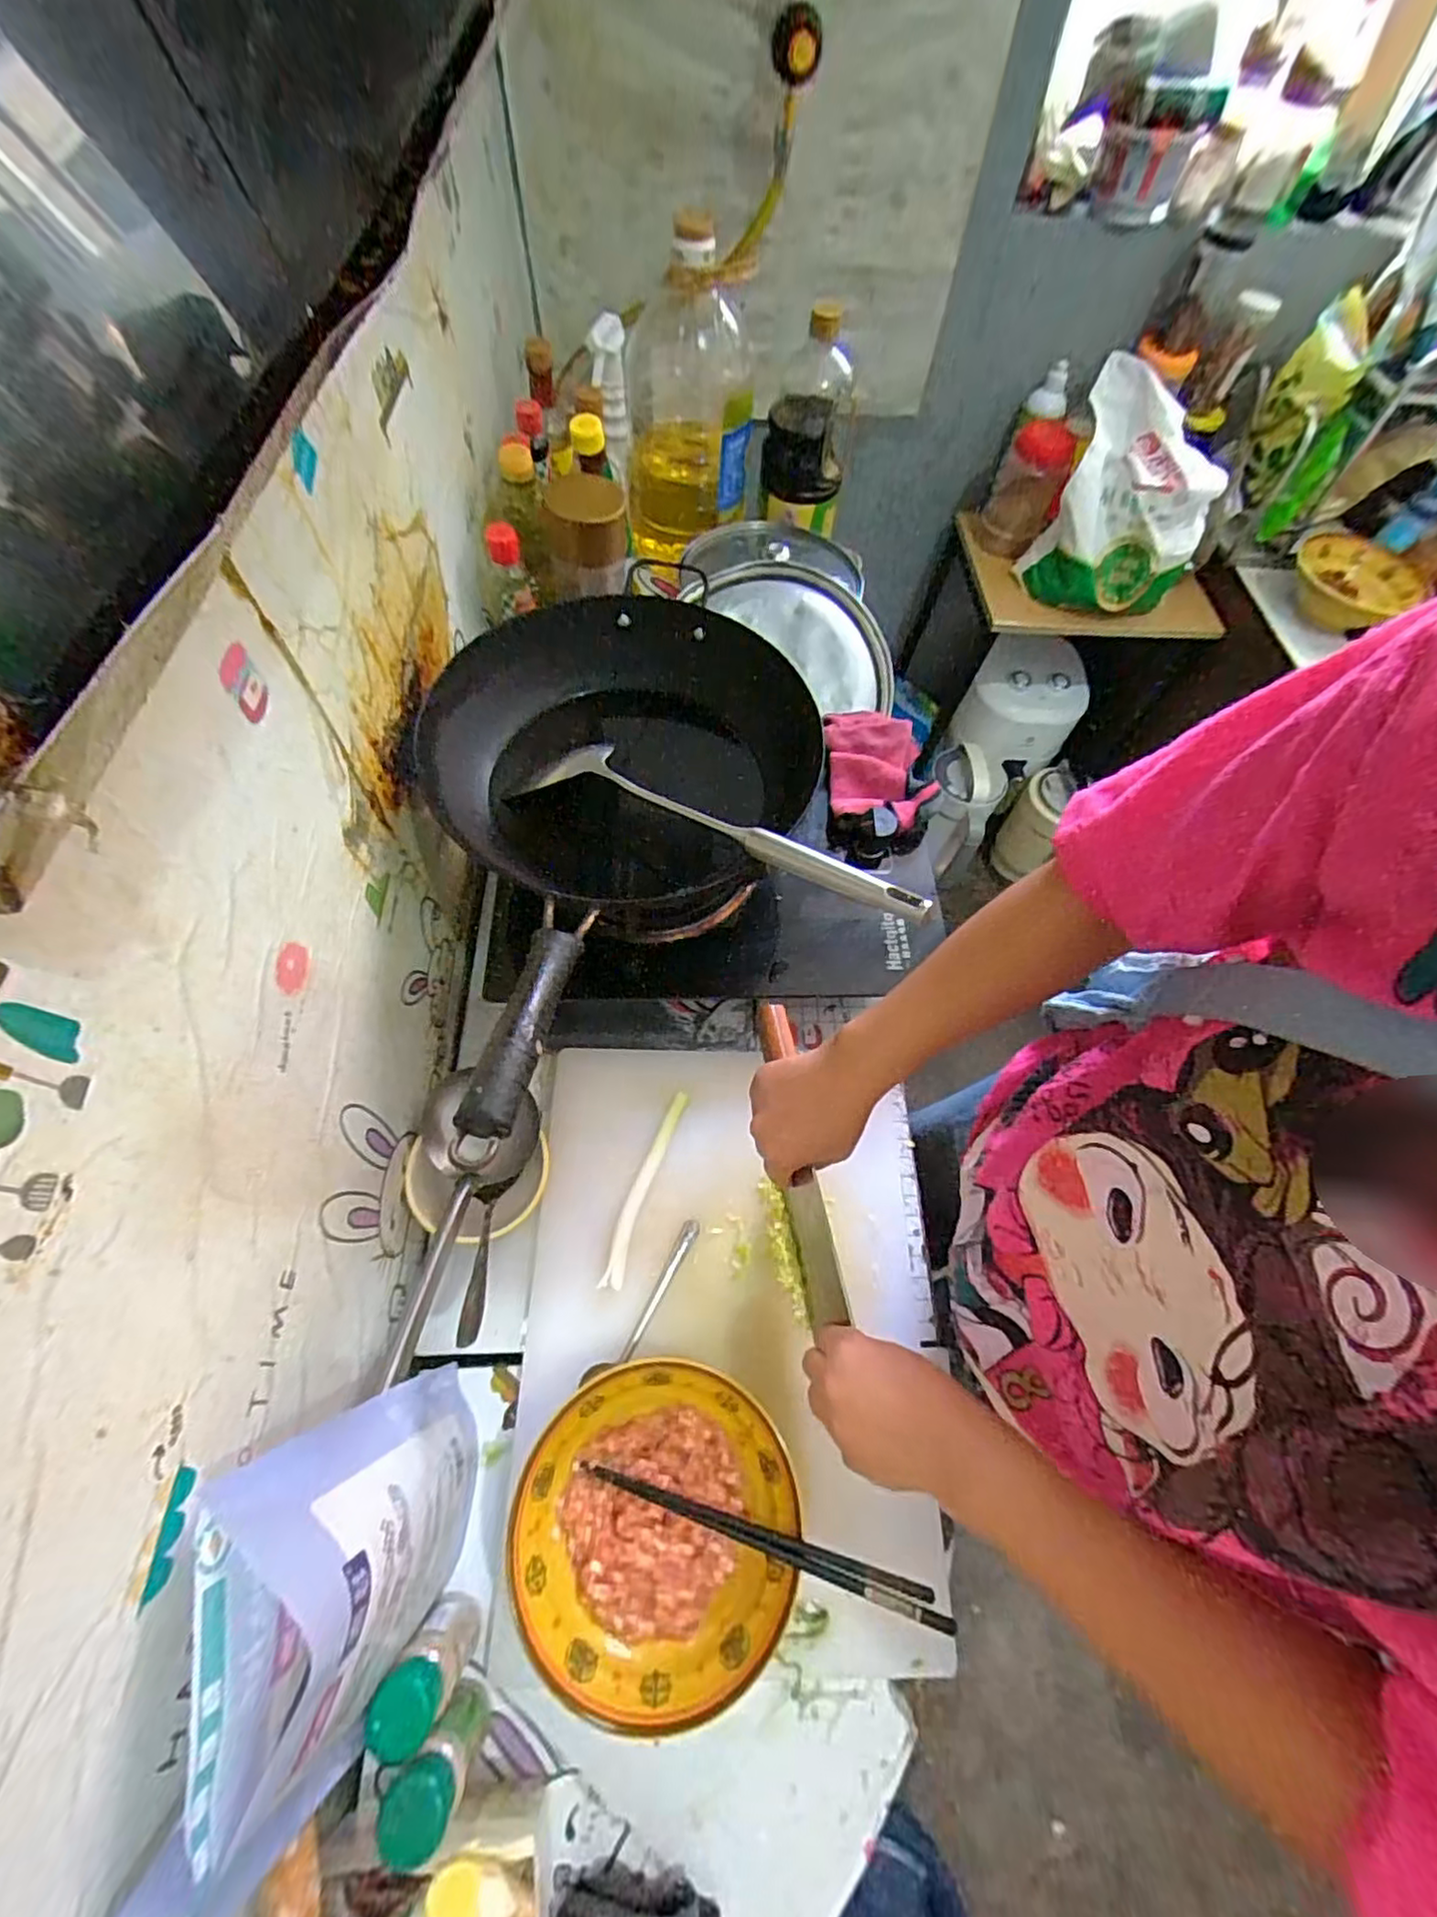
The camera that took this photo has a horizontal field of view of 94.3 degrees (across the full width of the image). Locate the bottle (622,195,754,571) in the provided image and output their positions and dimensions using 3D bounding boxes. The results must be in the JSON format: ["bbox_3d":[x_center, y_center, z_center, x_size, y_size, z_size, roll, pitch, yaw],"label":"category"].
[{"bbox_3d":[-0.038,-0.667,0.833,0.155,0.322,0.120,3,62,-3],"label":"bottle"}]

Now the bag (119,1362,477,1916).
[{"bbox_3d":[-0.199,0.348,0.371,0.066,0.261,0.184,-2,62,-5],"label":"bag"}]

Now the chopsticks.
[{"bbox_3d":[0.022,0.377,0.436,0.245,0.018,0.016,6,60,19],"label":"chopsticks"}]

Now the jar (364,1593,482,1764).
[{"bbox_3d":[-0.178,0.438,0.412,0.036,0.102,0.039,2,62,-3],"label":"jar"}]

